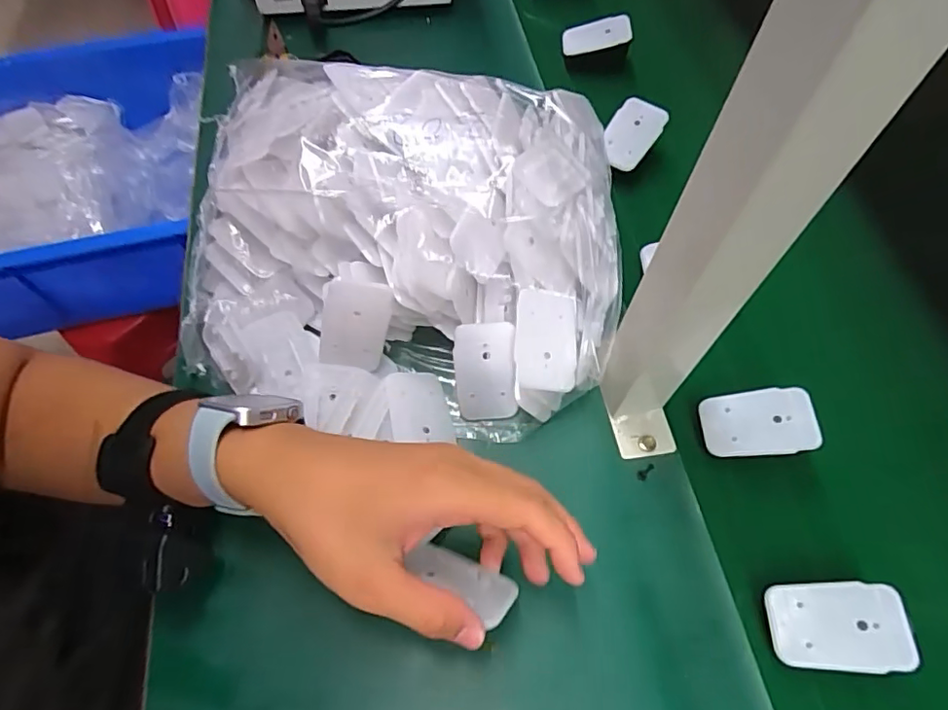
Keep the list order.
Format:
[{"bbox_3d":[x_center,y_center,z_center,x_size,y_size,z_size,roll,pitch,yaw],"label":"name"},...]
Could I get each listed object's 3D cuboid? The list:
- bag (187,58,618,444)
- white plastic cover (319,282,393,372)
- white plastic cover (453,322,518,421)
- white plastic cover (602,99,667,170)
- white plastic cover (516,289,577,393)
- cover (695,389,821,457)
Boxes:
[{"bbox_3d":[-0.055,-0.096,0.407,0.314,0.100,0.303,5,62,1],"label":"bag"},{"bbox_3d":[-0.083,-0.021,0.385,0.043,0.062,0.006,9,25,-8],"label":"white plastic cover"},{"bbox_3d":[0.008,0.012,0.386,0.041,0.004,0.067,-3,103,1],"label":"white plastic cover"},{"bbox_3d":[0.142,-0.199,0.501,0.043,0.011,0.061,36,96,9],"label":"white plastic cover"},{"bbox_3d":[0.049,-0.009,0.371,0.041,0.004,0.066,4,81,-9],"label":"white plastic cover"},{"bbox_3d":[0.188,0.045,0.369,0.068,0.004,0.043,-9,67,19],"label":"cover"}]

